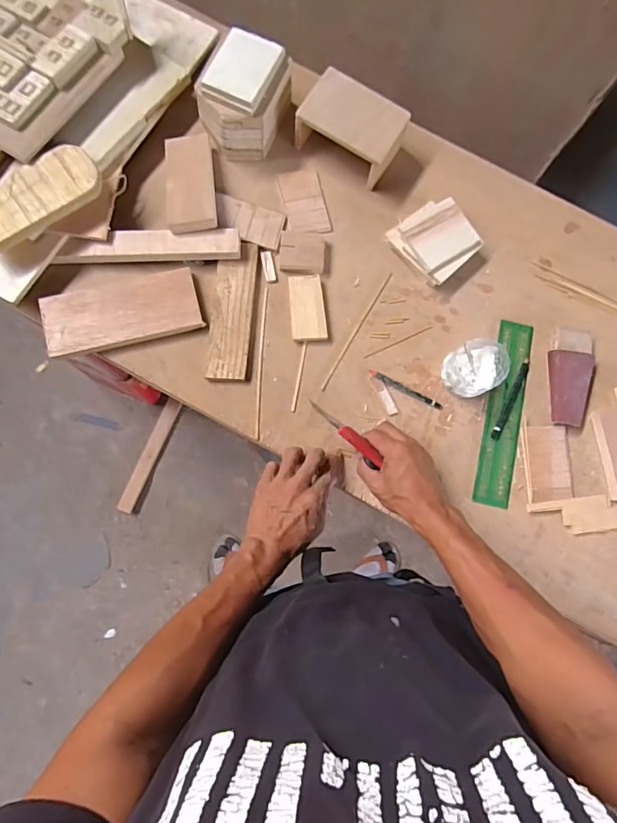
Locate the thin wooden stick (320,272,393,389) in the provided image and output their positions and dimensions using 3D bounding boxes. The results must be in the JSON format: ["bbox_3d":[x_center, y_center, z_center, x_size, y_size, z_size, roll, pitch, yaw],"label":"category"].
[{"bbox_3d":[0.067,-0.111,0.633,0.007,0.004,0.191,30,81,4],"label":"thin wooden stick"}]

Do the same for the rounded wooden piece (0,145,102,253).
[{"bbox_3d":[-0.341,-0.265,0.571,0.166,0.020,0.076,-36,82,-10],"label":"rounded wooden piece"}]

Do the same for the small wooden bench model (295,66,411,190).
[{"bbox_3d":[0.059,-0.391,0.643,0.135,0.071,0.091,28,77,3],"label":"small wooden bench model"}]

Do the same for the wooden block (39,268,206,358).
[{"bbox_3d":[-0.240,-0.128,0.597,0.192,0.014,0.088,-10,81,-3],"label":"wooden block"}]

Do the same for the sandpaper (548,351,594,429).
[{"bbox_3d":[0.349,-0.030,0.612,0.053,0.026,0.098,4,81,-1],"label":"sandpaper"}]

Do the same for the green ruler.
[{"bbox_3d":[0.263,-0.001,0.619,0.046,0.006,0.252,13,80,-1],"label":"green ruler"}]

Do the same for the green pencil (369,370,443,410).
[{"bbox_3d":[0.130,-0.029,0.615,0.105,0.008,0.010,27,81,3],"label":"green pencil"}]

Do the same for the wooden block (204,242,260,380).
[{"bbox_3d":[-0.100,-0.134,0.620,0.051,0.014,0.187,4,81,-1],"label":"wooden block"}]

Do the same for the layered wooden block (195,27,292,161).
[{"bbox_3d":[-0.089,-0.426,0.629,0.104,0.095,0.121,18,80,1],"label":"layered wooden block"}]

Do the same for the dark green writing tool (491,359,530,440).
[{"bbox_3d":[0.272,-0.018,0.617,0.014,0.007,0.120,29,81,3],"label":"dark green writing tool"}]

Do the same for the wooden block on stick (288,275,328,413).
[{"bbox_3d":[0.000,-0.097,0.618,0.048,0.016,0.179,-2,81,-2],"label":"wooden block on stick"}]

